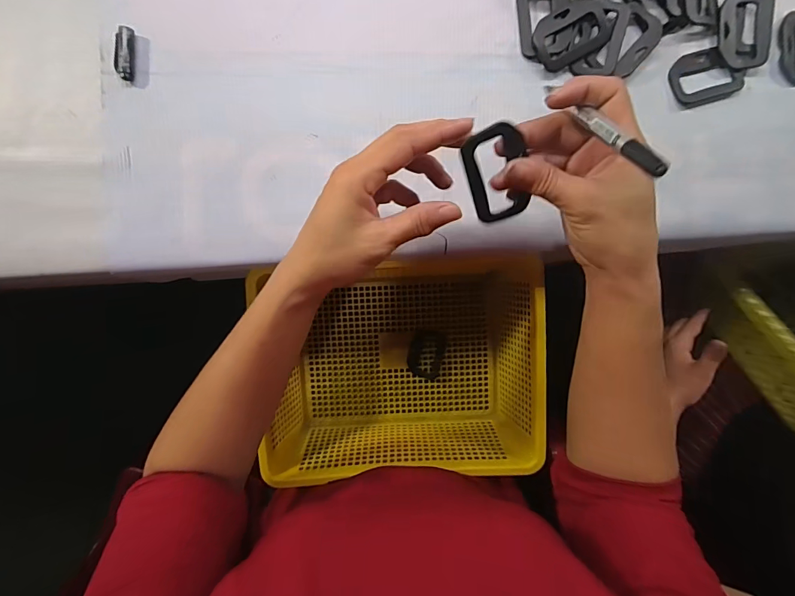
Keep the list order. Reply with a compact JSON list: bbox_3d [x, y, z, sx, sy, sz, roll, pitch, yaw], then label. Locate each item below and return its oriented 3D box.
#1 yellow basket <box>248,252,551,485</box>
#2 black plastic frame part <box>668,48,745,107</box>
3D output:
[{"bbox_3d":[-0.002,0.078,0.476,0.283,0.107,0.214,-4,93,-2],"label":"yellow basket"},{"bbox_3d":[0.270,-0.194,0.357,0.064,0.004,0.045,-15,93,-1],"label":"black plastic frame part"}]

